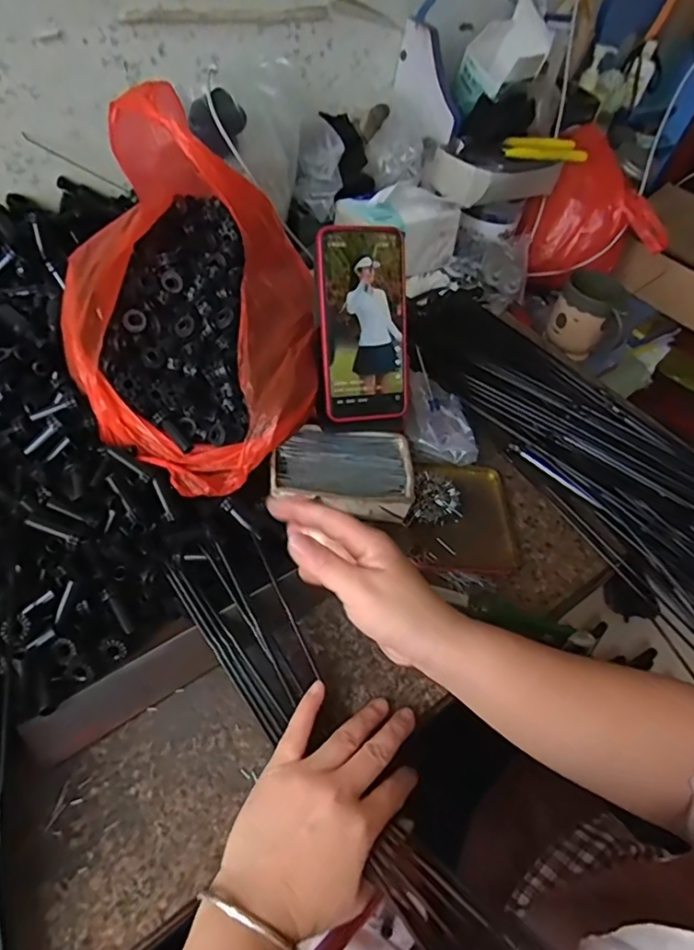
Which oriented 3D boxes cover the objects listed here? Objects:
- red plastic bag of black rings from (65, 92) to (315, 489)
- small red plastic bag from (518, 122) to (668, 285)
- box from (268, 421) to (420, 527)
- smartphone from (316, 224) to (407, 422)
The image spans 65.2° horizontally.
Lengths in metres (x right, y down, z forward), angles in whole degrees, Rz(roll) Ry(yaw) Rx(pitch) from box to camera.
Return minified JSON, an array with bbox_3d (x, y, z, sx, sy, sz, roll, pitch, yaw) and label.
[{"bbox_3d":[-0.126,-0.147,0.443,0.203,0.194,0.248,-2,50,-8],"label":"red plastic bag of black rings"},{"bbox_3d":[0.379,-0.387,0.818,0.197,0.167,0.152,26,52,16],"label":"small red plastic bag"},{"bbox_3d":[-0.004,-0.005,0.503,0.126,0.034,0.089,7,57,-10],"label":"box"},{"bbox_3d":[0.015,-0.131,0.478,0.076,0.163,0.012,-5,15,-11],"label":"smartphone"}]

